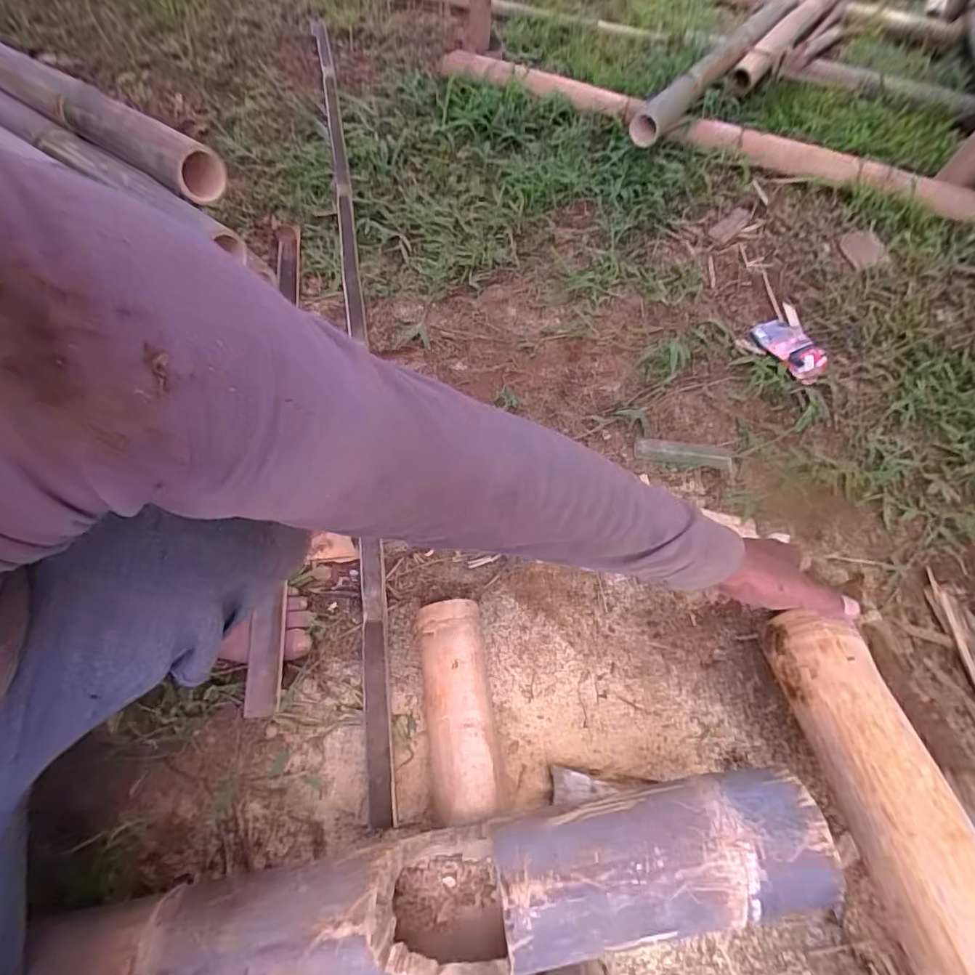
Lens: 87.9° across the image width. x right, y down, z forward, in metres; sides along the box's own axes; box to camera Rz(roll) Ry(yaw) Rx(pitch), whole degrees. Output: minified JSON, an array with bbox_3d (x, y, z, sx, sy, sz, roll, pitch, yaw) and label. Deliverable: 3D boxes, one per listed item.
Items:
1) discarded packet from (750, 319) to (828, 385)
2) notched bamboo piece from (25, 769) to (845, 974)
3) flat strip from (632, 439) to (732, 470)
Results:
[{"bbox_3d":[0.494,-0.224,0.824,0.089,0.019,0.127,-24,65,-16],"label":"discarded packet"},{"bbox_3d":[-0.026,0.317,0.388,0.555,0.085,0.090,-9,61,-2],"label":"notched bamboo piece"},{"bbox_3d":[0.280,-0.049,0.724,0.137,0.008,0.034,7,60,1],"label":"flat strip"}]

